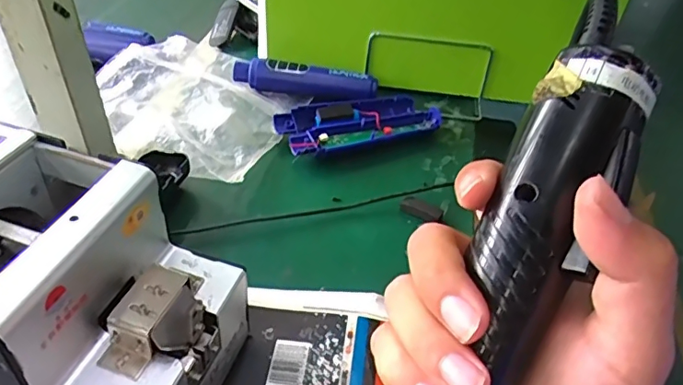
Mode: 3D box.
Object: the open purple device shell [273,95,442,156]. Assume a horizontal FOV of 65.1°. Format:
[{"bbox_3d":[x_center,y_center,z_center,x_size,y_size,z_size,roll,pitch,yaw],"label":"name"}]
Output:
[{"bbox_3d":[0.021,-0.075,0.607,0.180,0.027,0.074,-8,42,-14],"label":"open purple device shell"}]

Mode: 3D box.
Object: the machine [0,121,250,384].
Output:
[{"bbox_3d":[-0.162,0.070,0.328,0.173,0.148,0.127,14,42,12],"label":"machine"}]

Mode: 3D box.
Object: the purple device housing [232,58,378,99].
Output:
[{"bbox_3d":[-0.044,-0.136,0.643,0.170,0.034,0.028,10,41,6],"label":"purple device housing"}]

